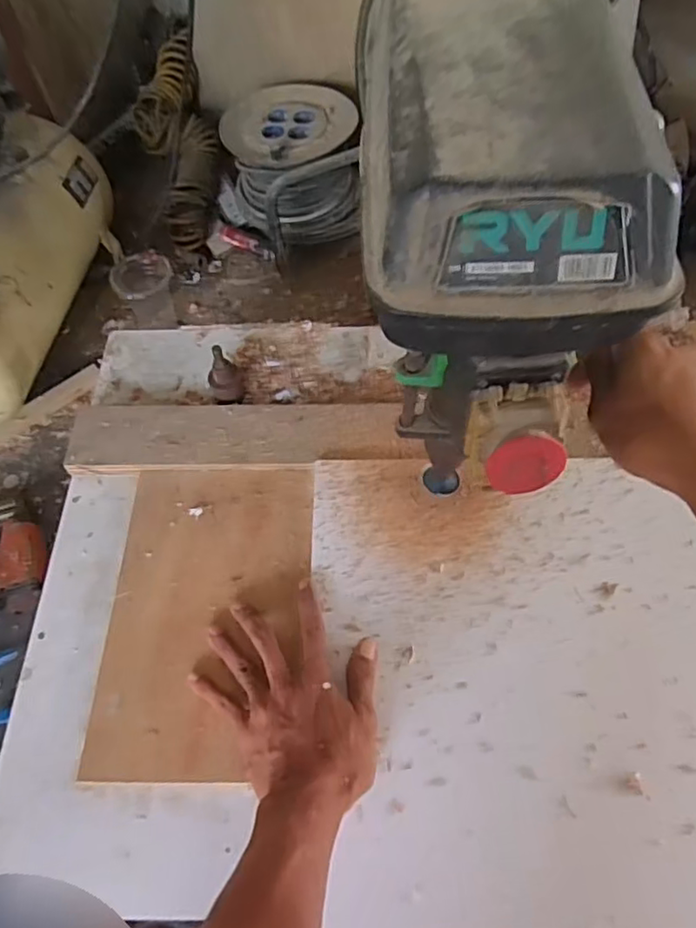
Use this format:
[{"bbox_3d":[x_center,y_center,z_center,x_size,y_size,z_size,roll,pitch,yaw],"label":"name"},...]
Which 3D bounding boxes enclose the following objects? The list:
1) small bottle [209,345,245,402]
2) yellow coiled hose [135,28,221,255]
[{"bbox_3d":[-0.130,-0.093,0.651,0.033,0.073,0.029,-18,61,-8],"label":"small bottle"},{"bbox_3d":[-0.306,-0.584,1.120,0.133,0.094,0.412,-6,89,-1],"label":"yellow coiled hose"}]

